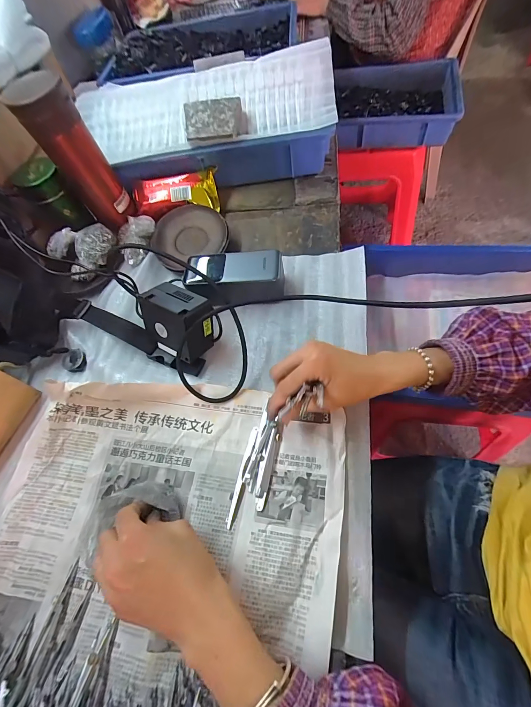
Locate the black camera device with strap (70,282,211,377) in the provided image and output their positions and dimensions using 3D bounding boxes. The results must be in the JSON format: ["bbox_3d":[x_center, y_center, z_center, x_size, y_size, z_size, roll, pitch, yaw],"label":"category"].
[{"bbox_3d":[-0.154,-0.052,0.401,0.201,0.069,0.080,24,67,20],"label":"black camera device with strap"}]

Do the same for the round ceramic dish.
[{"bbox_3d":[-0.116,-0.181,0.484,0.111,0.029,0.103,0,61,1],"label":"round ceramic dish"}]

